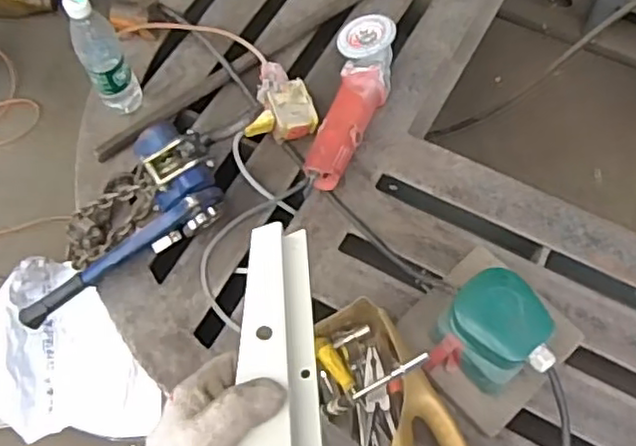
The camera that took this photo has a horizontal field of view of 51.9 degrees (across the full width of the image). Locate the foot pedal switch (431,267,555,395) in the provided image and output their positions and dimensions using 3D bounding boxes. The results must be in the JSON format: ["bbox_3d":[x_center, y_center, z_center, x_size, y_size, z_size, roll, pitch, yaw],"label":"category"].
[{"bbox_3d":[0.216,0.129,0.778,0.102,0.097,0.125,-40,68,-16],"label":"foot pedal switch"}]

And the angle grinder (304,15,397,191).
[{"bbox_3d":[0.055,-0.181,1.000,0.092,0.085,0.283,12,65,9],"label":"angle grinder"}]

